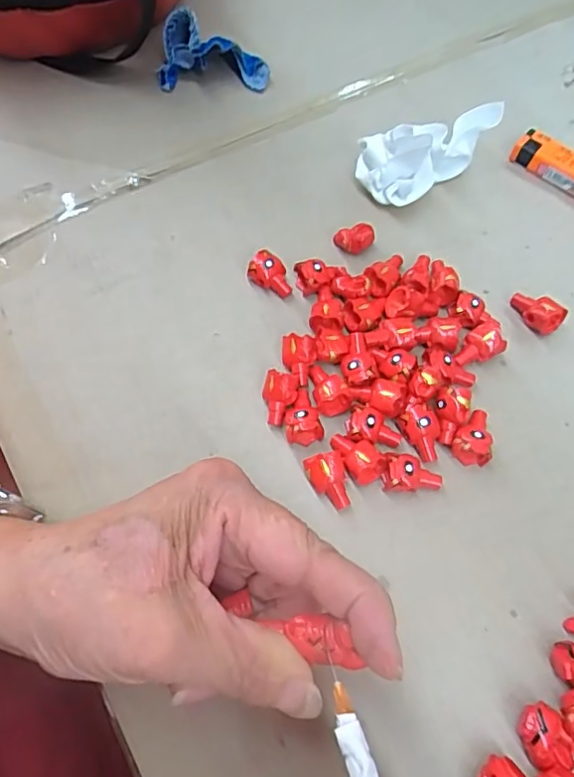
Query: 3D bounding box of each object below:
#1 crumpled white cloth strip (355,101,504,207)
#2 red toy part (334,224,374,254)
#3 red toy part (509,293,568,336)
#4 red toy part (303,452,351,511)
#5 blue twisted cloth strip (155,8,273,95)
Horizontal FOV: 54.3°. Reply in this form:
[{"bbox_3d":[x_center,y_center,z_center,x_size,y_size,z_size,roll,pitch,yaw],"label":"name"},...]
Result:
[{"bbox_3d":[0.078,-0.138,0.316,0.081,0.041,0.041,-39,70,-17],"label":"crumpled white cloth strip"},{"bbox_3d":[0.036,-0.079,0.299,0.020,0.014,0.009,-12,64,-6],"label":"red toy part"},{"bbox_3d":[0.126,-0.039,0.284,0.027,0.015,0.013,35,69,16],"label":"red toy part"},{"bbox_3d":[0.018,0.041,0.244,0.016,0.015,0.022,-15,65,-7],"label":"red toy part"},{"bbox_3d":[-0.046,-0.212,0.362,0.069,0.038,0.026,9,63,-10],"label":"blue twisted cloth strip"}]

